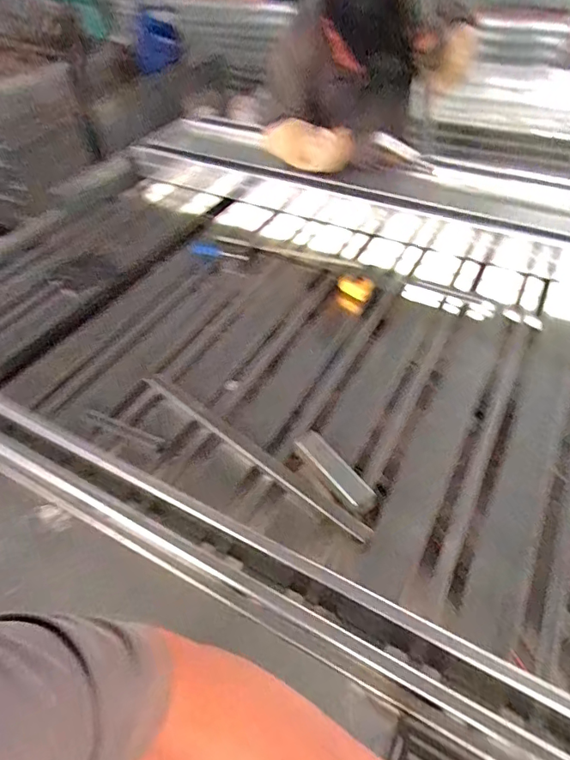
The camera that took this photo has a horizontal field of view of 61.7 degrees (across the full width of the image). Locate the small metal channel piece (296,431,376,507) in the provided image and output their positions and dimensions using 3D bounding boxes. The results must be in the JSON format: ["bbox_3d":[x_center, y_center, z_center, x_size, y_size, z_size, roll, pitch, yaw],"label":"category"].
[{"bbox_3d":[0.090,0.157,0.857,0.045,0.017,0.165,-32,53,-26],"label":"small metal channel piece"}]

